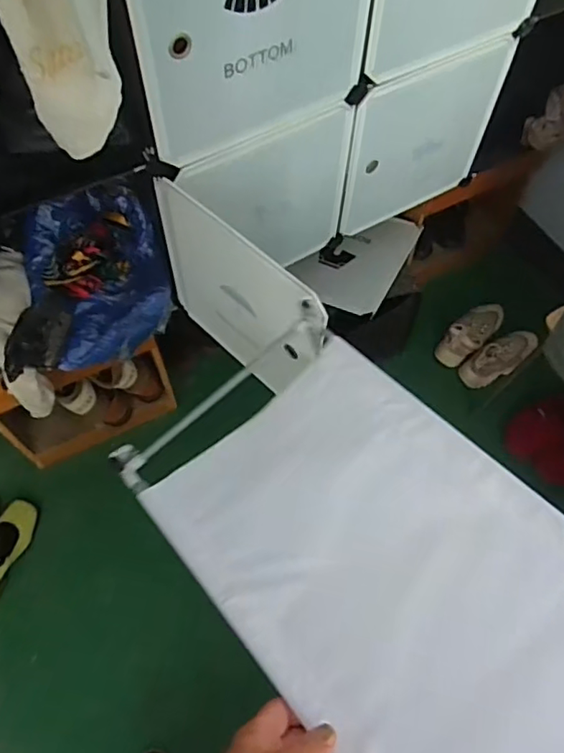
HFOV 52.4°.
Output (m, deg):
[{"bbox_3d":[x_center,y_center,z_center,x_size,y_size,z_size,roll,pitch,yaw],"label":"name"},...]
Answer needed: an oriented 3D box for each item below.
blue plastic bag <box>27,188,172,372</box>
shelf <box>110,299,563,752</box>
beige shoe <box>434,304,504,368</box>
[{"bbox_3d":[-0.343,-0.195,1.074,0.244,0.134,0.314,-23,64,-12],"label":"blue plastic bag"},{"bbox_3d":[0.114,0.185,0.511,0.278,0.028,0.582,-40,58,-11],"label":"shelf"},{"bbox_3d":[0.562,-0.140,1.681,0.107,0.067,0.282,39,68,19],"label":"beige shoe"}]

